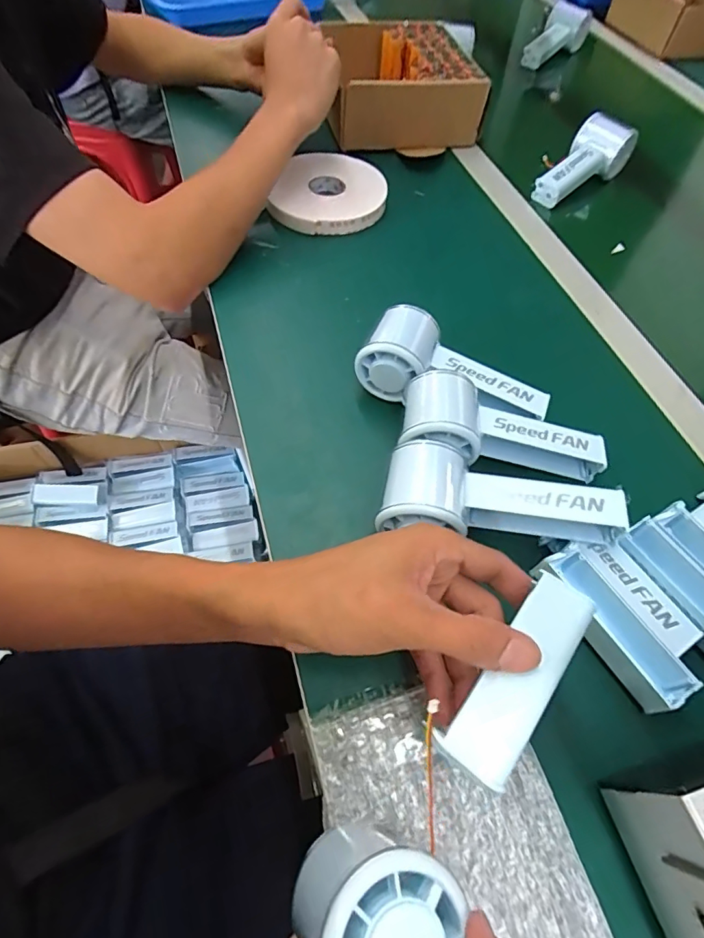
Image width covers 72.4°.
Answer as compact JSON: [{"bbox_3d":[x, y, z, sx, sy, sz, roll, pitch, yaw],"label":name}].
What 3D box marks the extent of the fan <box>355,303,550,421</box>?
[{"bbox_3d":[0.084,-0.077,0.385,0.146,0.058,0.062,22,60,10],"label":"fan"}]

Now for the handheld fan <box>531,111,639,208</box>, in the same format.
[{"bbox_3d":[0.290,-0.377,0.589,0.063,0.049,0.157,35,63,17],"label":"handheld fan"}]

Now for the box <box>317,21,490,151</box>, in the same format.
[{"bbox_3d":[0.055,-0.511,0.636,0.194,0.073,0.201,-8,60,-8],"label":"box"}]

